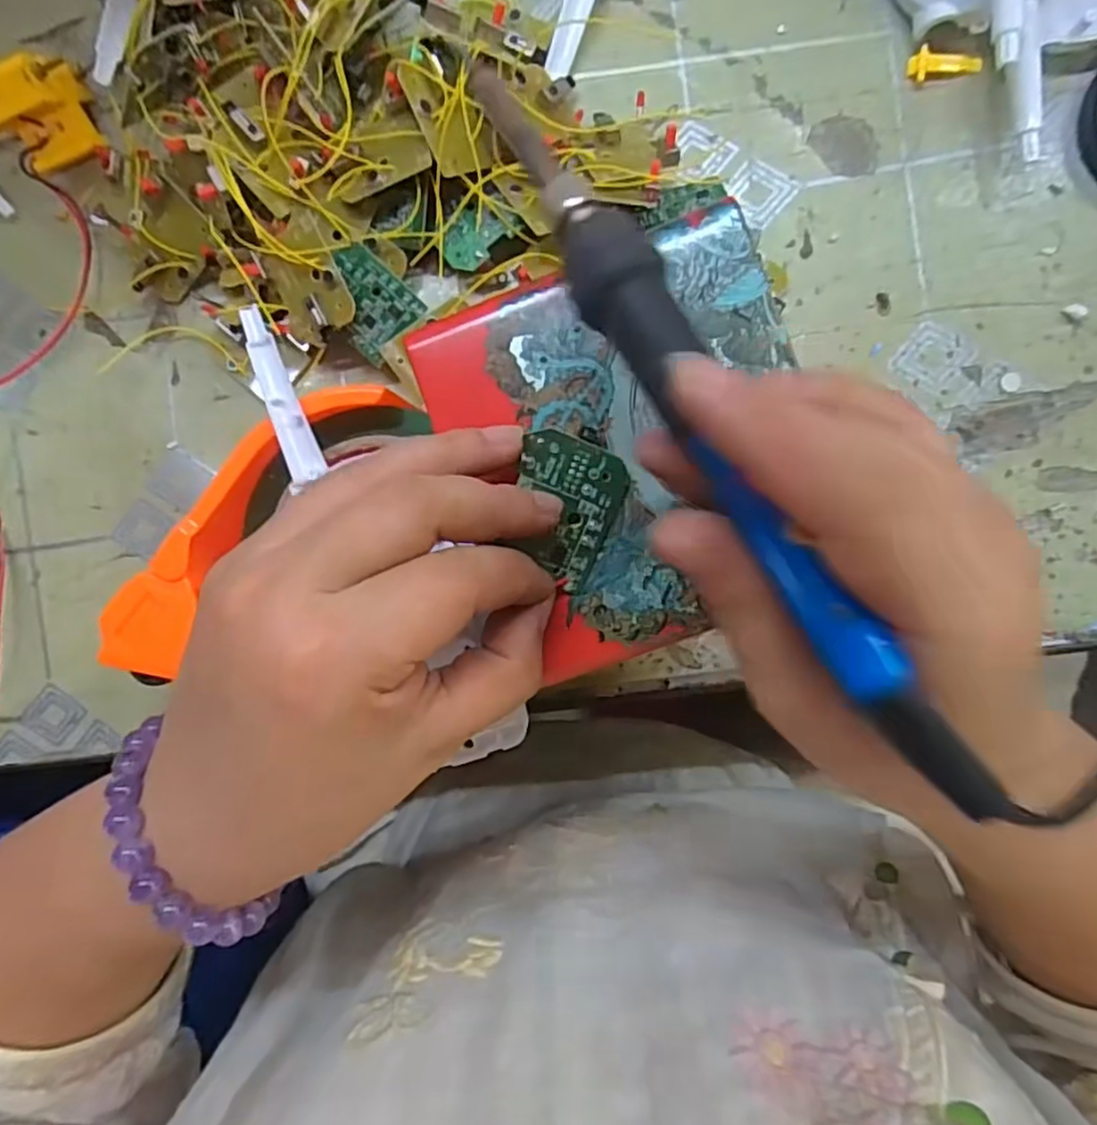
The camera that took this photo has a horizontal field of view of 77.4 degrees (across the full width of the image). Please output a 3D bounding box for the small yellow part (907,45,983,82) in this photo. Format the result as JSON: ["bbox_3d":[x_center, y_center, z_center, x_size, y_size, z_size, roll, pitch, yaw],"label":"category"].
[{"bbox_3d":[0.158,-0.199,0.273,0.027,0.005,0.011,-1,91,6],"label":"small yellow part"}]

